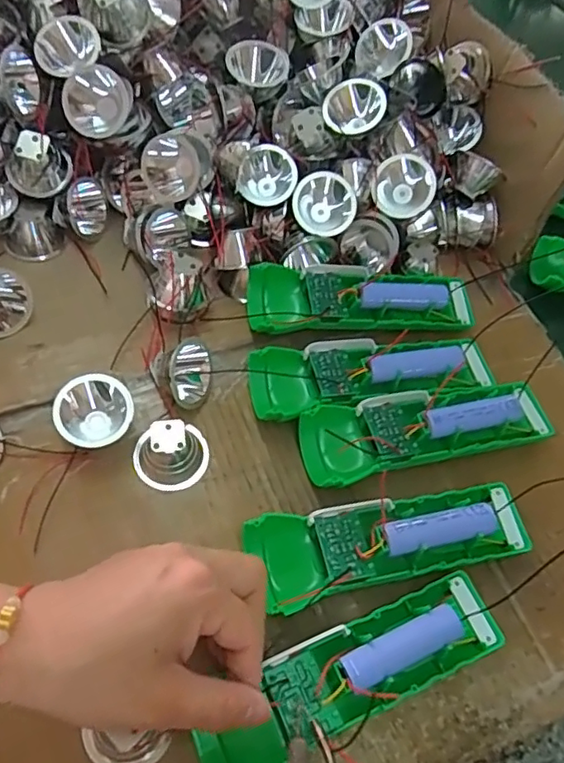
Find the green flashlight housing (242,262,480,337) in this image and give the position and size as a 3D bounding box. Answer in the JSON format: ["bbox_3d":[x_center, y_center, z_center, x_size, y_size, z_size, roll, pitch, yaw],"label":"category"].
[{"bbox_3d":[0.055,-0.057,0.423,0.156,0.033,0.048,-4,60,-6],"label":"green flashlight housing"}]

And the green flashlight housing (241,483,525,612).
[{"bbox_3d":[0.060,0.087,0.324,0.150,0.028,0.045,-11,61,-10],"label":"green flashlight housing"}]

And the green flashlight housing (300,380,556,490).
[{"bbox_3d":[0.086,0.028,0.360,0.150,0.028,0.048,-12,62,-11],"label":"green flashlight housing"}]

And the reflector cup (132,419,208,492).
[{"bbox_3d":[-0.065,0.042,0.343,0.043,0.024,0.034,-7,61,-8],"label":"reflector cup"}]

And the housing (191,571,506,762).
[{"bbox_3d":[0.035,0.141,0.284,0.157,0.019,0.044,-21,64,-20],"label":"housing"}]

